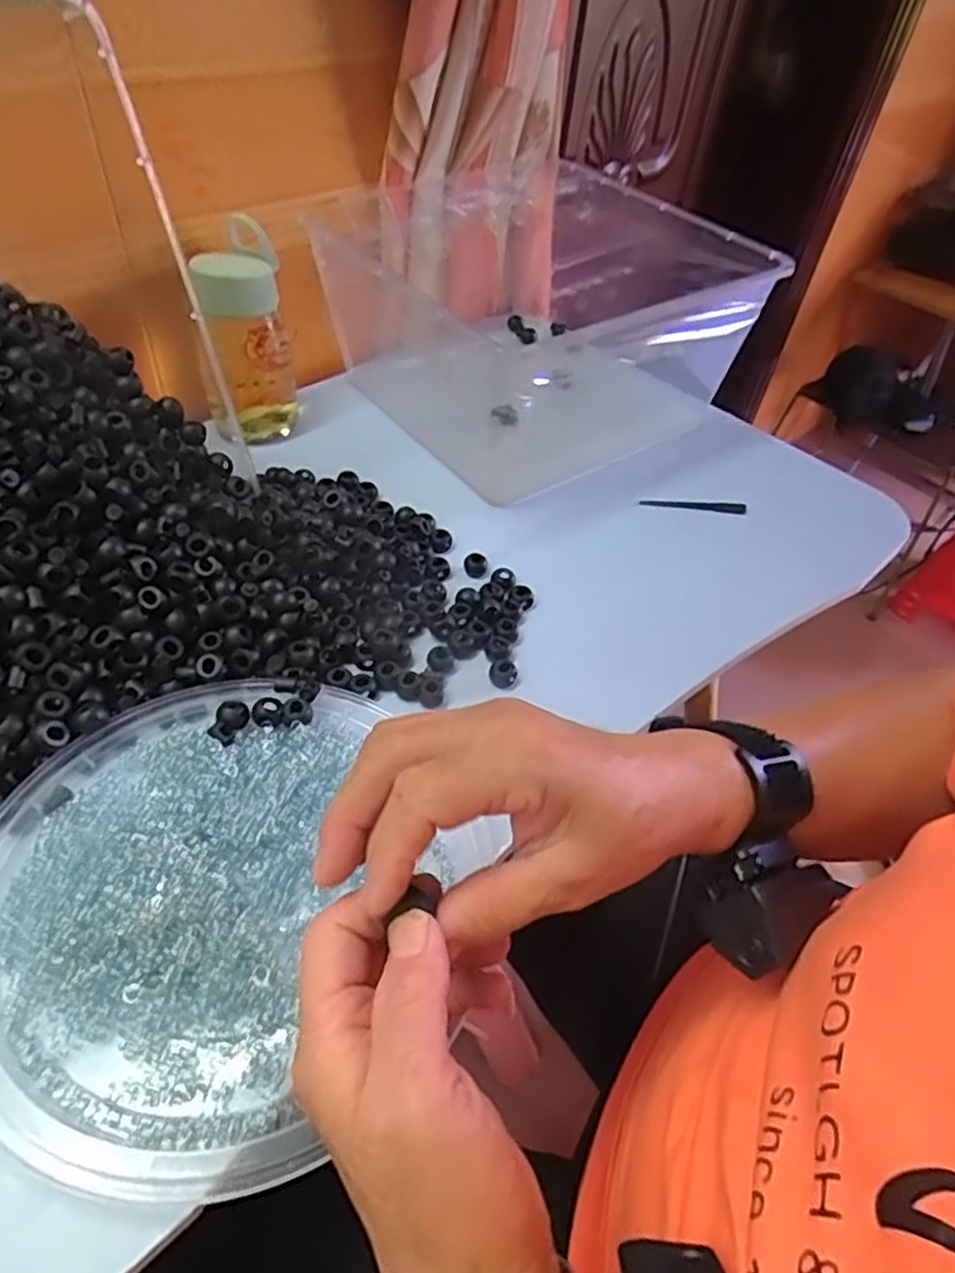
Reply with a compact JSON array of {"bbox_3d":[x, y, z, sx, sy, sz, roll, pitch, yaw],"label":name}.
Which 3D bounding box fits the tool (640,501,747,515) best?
[{"bbox_3d":[0.180,-0.110,0.593,0.086,0.008,0.010,8,47,1],"label":"tool"}]

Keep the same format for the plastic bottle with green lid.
[{"bbox_3d":[-0.190,-0.239,0.591,0.067,0.154,0.062,1,47,-6],"label":"plastic bottle with green lid"}]

